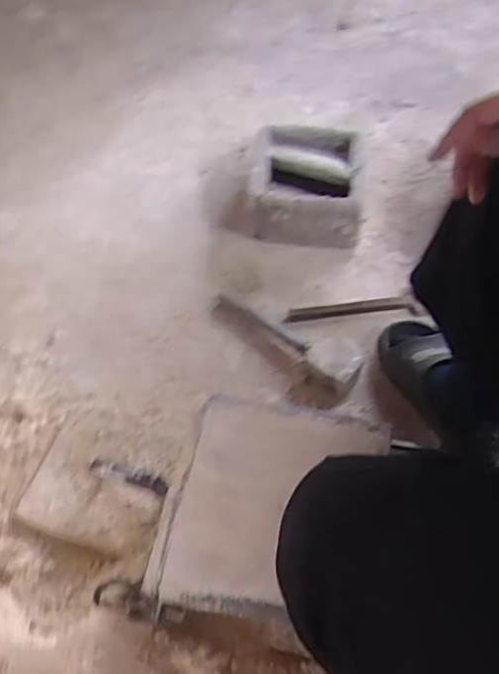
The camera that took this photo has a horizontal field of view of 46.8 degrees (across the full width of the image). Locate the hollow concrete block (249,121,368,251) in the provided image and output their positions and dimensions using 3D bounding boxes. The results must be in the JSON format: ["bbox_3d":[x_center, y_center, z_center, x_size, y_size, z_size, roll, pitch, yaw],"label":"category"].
[{"bbox_3d":[0.106,-0.273,1.042,0.193,0.106,0.202,4,54,10],"label":"hollow concrete block"}]

